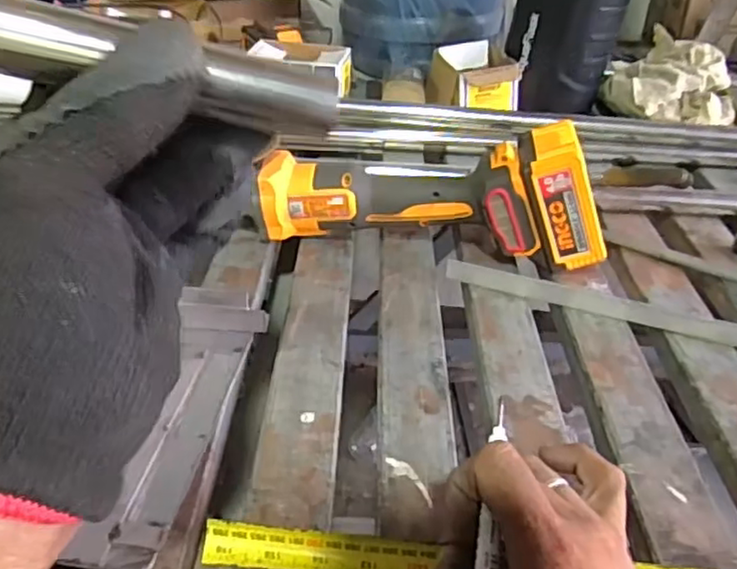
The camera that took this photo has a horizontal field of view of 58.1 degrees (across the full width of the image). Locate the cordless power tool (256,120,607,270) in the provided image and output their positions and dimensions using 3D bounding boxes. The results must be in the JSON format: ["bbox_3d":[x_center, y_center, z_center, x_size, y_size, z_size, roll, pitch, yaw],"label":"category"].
[{"bbox_3d":[0.055,-0.086,0.598,0.303,0.115,0.083,6,34,5],"label":"cordless power tool"}]

